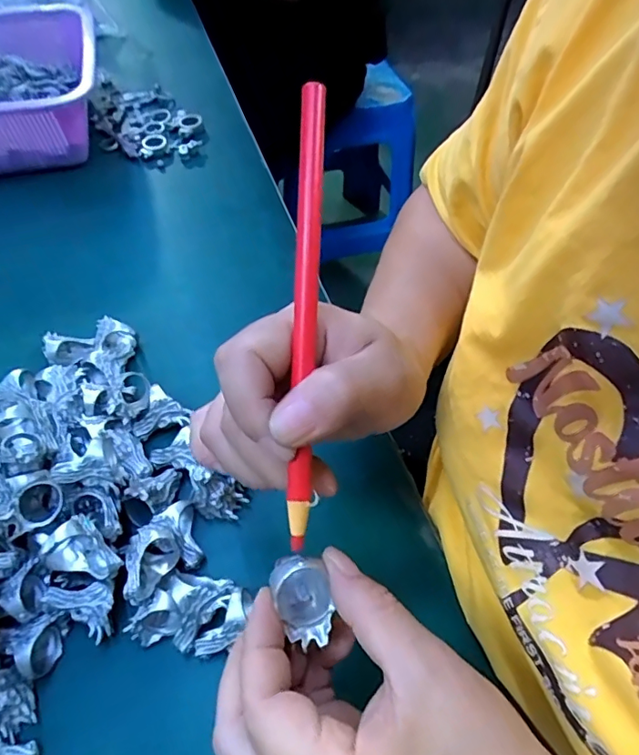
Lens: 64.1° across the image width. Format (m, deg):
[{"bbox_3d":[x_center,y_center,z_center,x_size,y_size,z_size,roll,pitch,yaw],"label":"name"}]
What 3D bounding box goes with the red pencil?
[{"bbox_3d":[-0.005,-0.022,0.186,0.010,0.006,0.165,2,90,0],"label":"red pencil"}]

